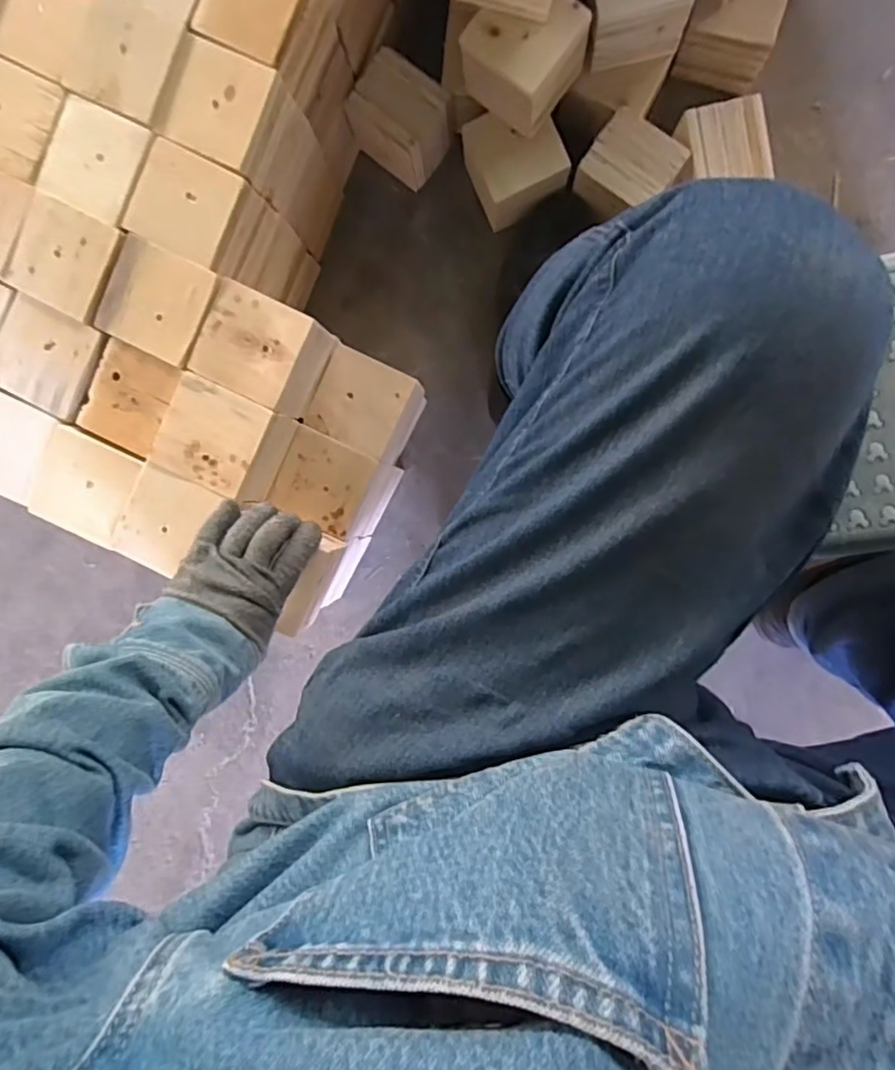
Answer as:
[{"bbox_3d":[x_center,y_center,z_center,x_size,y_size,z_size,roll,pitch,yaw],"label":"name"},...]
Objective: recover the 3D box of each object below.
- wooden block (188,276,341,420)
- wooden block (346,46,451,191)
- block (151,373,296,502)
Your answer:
[{"bbox_3d":[-0.180,-0.180,0.605,0.098,0.085,0.093,26,95,3],"label":"wooden block"},{"bbox_3d":[-0.051,-0.492,0.729,0.100,0.100,0.090,42,96,4],"label":"wooden block"},{"bbox_3d":[-0.217,-0.094,0.604,0.101,0.079,0.091,26,95,3],"label":"block"}]

